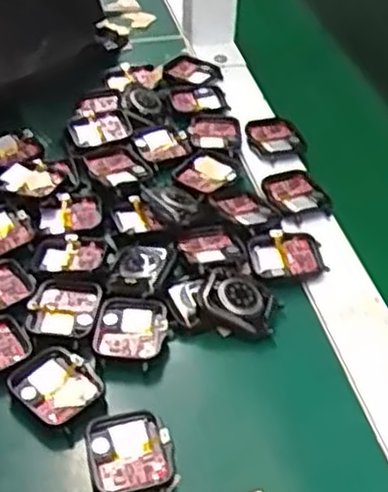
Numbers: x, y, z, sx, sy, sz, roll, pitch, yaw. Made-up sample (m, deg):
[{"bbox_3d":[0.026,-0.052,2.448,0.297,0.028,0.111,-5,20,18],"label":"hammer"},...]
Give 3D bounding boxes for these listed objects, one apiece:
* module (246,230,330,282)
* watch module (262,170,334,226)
[{"bbox_3d":[0.055,0.005,0.462,0.044,0.006,0.040,-4,42,-7],"label":"module"},{"bbox_3d":[0.068,-0.035,0.506,0.040,0.005,0.045,-19,46,-23],"label":"watch module"}]

